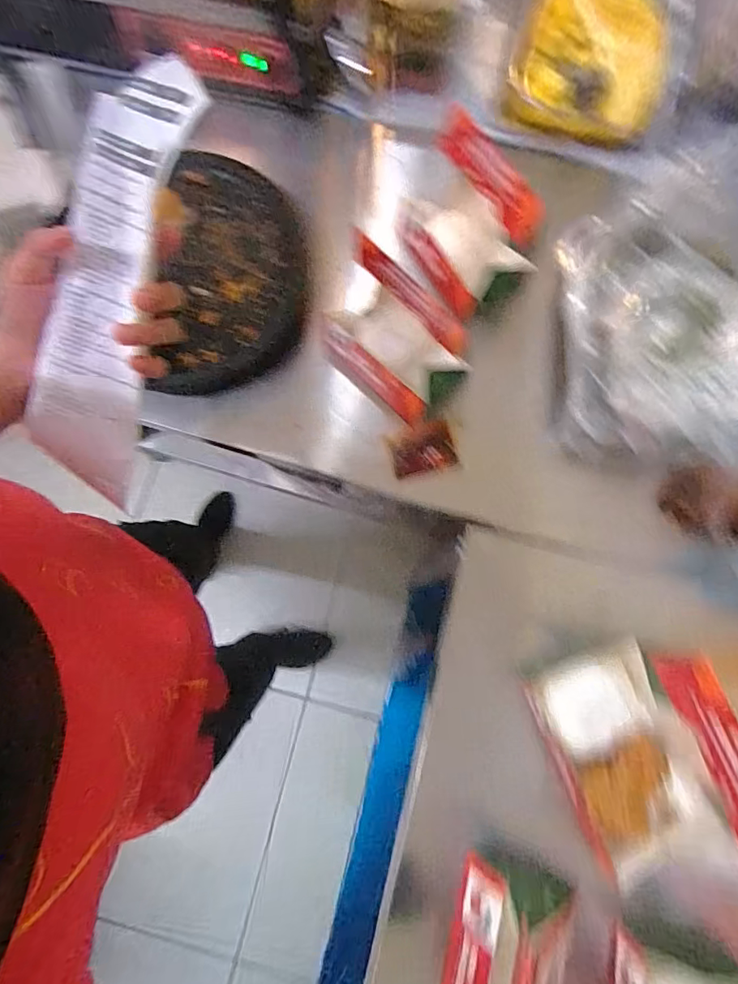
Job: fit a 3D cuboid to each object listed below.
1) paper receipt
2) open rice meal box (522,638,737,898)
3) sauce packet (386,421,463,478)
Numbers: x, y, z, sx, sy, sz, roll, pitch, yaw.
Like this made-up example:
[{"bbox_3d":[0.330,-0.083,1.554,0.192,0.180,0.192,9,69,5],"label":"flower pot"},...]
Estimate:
[{"bbox_3d":[-0.167,-0.125,0.319,0.064,0.008,0.265,13,105,-14],"label":"paper receipt"},{"bbox_3d":[0.234,0.232,0.426,0.123,0.149,0.178,-20,77,-3],"label":"open rice meal box"},{"bbox_3d":[0.068,-0.052,0.643,0.083,0.013,0.060,-16,84,17],"label":"sauce packet"}]

